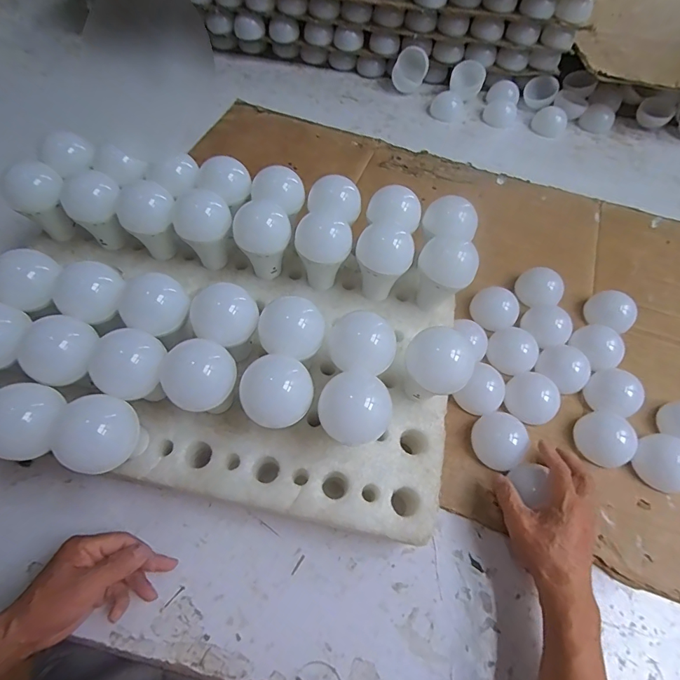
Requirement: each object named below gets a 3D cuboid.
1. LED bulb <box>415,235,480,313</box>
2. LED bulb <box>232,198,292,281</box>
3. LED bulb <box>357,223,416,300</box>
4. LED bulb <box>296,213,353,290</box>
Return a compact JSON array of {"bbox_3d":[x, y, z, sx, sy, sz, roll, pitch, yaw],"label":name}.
[{"bbox_3d":[0.122,-0.073,0.503,0.065,0.090,0.063,10,59,3],"label":"LED bulb"},{"bbox_3d":[-0.092,-0.115,0.511,0.066,0.097,0.059,-7,59,-7],"label":"LED bulb"},{"bbox_3d":[0.050,-0.089,0.504,0.066,0.086,0.061,1,59,-2],"label":"LED bulb"},{"bbox_3d":[-0.021,-0.099,0.509,0.067,0.093,0.056,2,59,-1],"label":"LED bulb"}]

